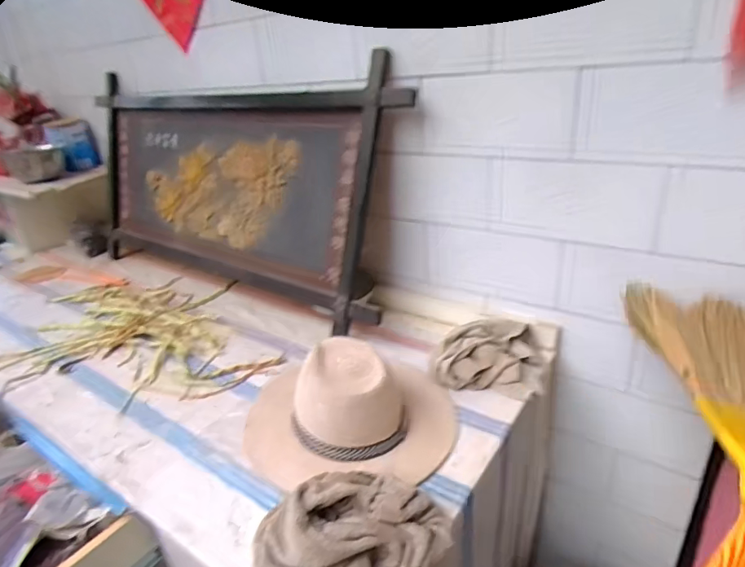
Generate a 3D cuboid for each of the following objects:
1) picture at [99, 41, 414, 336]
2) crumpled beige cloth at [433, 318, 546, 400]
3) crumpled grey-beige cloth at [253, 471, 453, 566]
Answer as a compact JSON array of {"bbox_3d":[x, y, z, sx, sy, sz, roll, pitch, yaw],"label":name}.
[{"bbox_3d":[-0.403,-0.252,1.232,1.107,0.502,0.097,13,15,35],"label":"picture"},{"bbox_3d":[0.212,0.126,0.865,0.191,0.046,0.172,4,28,16],"label":"crumpled beige cloth"},{"bbox_3d":[-0.030,0.290,0.555,0.187,0.084,0.184,18,35,36],"label":"crumpled grey-beige cloth"}]

